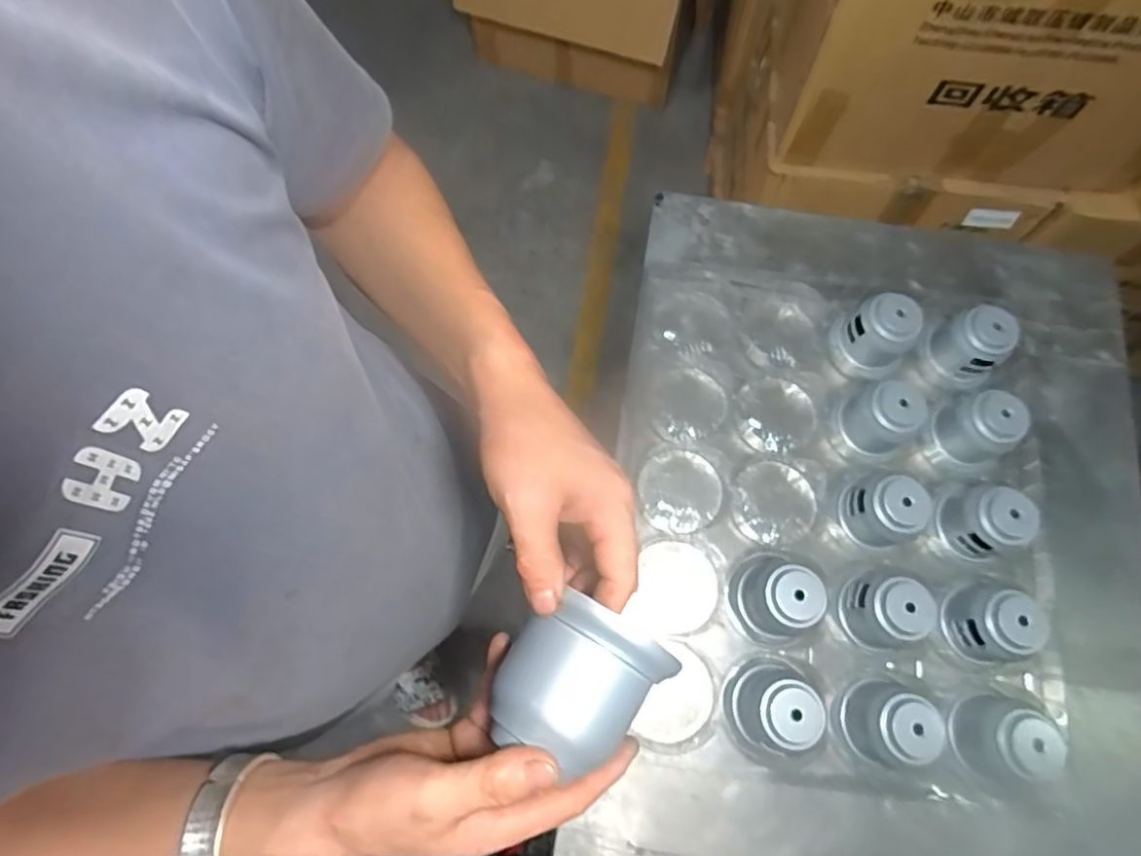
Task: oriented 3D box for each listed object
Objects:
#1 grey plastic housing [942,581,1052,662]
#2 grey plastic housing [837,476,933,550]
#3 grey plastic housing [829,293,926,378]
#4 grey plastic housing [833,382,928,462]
[{"bbox_3d":[0.421,0.198,0.633,0.069,0.089,0.074,-27,73,-9],"label":"grey plastic housing"},{"bbox_3d":[0.331,0.088,0.671,0.069,0.083,0.074,-31,74,-10],"label":"grey plastic housing"},{"bbox_3d":[0.354,-0.107,0.730,0.070,0.089,0.085,-40,76,-12],"label":"grey plastic housing"},{"bbox_3d":[0.338,-0.006,0.692,0.062,0.091,0.062,0,71,0],"label":"grey plastic housing"}]

